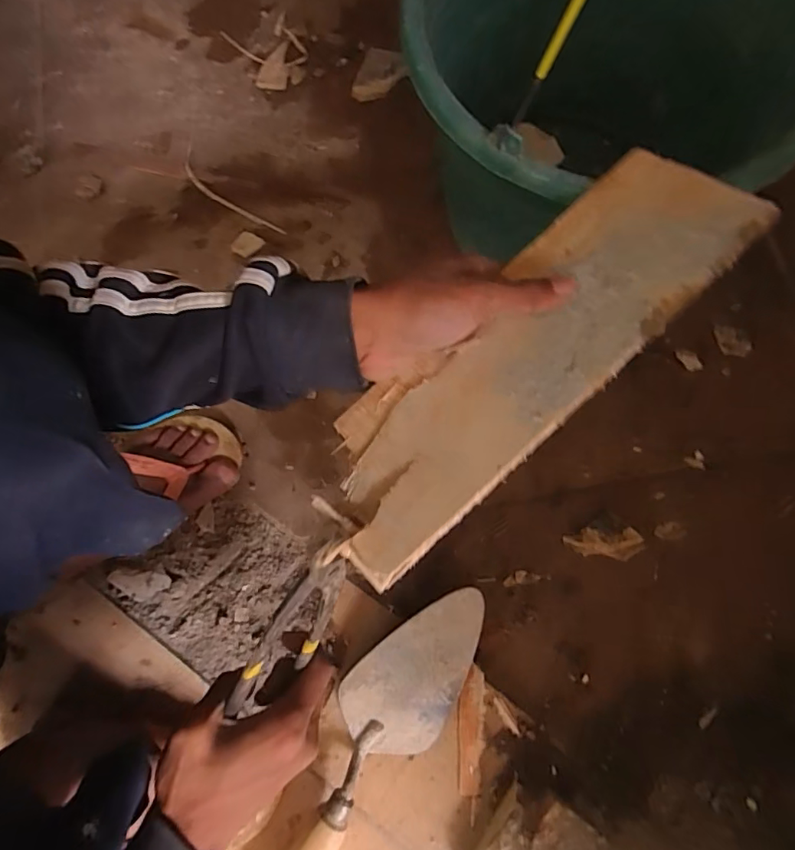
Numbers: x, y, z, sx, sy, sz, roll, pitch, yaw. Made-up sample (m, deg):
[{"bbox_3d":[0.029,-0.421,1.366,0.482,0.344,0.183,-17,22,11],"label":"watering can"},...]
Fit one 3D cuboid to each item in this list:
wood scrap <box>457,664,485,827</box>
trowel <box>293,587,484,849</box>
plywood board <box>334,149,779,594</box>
[{"bbox_3d":[0.063,0.274,0.441,0.022,0.006,0.115,2,77,3],"label":"wood scrap"},{"bbox_3d":[-0.032,0.271,0.417,0.093,0.053,0.320,41,82,11],"label":"trowel"},{"bbox_3d":[0.068,-0.043,0.274,0.278,0.009,0.086,-42,63,-6],"label":"plywood board"}]

